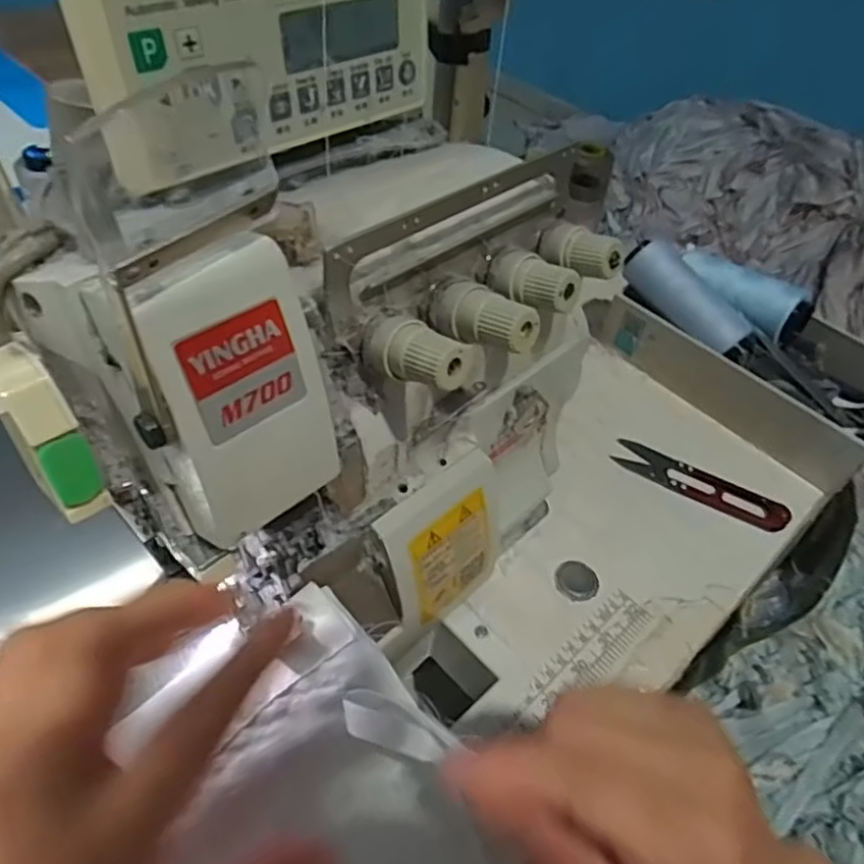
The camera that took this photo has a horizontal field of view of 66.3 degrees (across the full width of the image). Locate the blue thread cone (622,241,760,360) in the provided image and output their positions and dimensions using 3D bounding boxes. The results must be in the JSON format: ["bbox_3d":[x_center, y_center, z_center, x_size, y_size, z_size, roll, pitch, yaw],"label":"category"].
[{"bbox_3d":[0.193,-0.098,0.493,0.111,0.028,0.036,45,58,9],"label":"blue thread cone"}]

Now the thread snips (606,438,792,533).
[{"bbox_3d":[0.184,0.038,0.457,0.118,0.014,0.026,27,52,15],"label":"thread snips"}]

